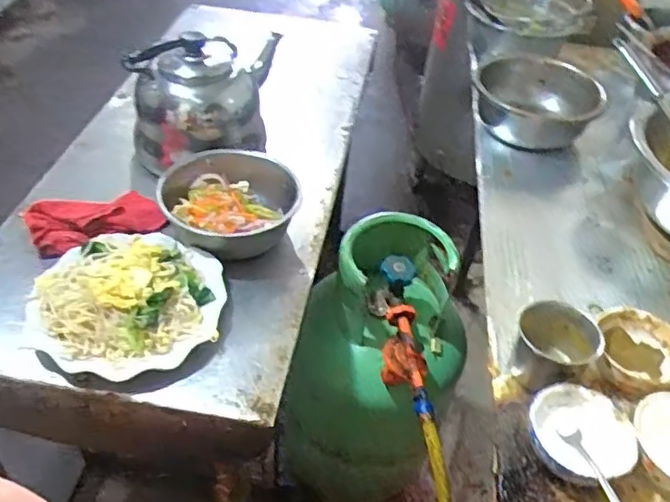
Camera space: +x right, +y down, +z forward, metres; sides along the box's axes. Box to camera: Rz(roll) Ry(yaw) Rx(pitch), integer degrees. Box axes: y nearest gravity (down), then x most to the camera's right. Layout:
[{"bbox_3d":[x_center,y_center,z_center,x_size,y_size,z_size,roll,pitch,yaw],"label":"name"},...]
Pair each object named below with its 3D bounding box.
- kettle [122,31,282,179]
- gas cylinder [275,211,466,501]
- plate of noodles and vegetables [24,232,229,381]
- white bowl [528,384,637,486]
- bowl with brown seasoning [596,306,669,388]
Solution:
[{"bbox_3d":[-0.202,-0.247,0.987,0.244,0.174,0.169,-8,46,-14],"label":"kettle"},{"bbox_3d":[0.066,0.234,1.127,0.269,0.581,0.304,24,47,18],"label":"gas cylinder"},{"bbox_3d":[-0.255,0.057,0.764,0.220,0.045,0.212,3,45,-3],"label":"plate of noodles and vegetables"},{"bbox_3d":[0.262,0.204,0.666,0.101,0.047,0.106,3,45,-3],"label":"white bowl"},{"bbox_3d":[0.380,0.136,0.767,0.101,0.064,0.105,3,45,-3],"label":"bowl with brown seasoning"}]

